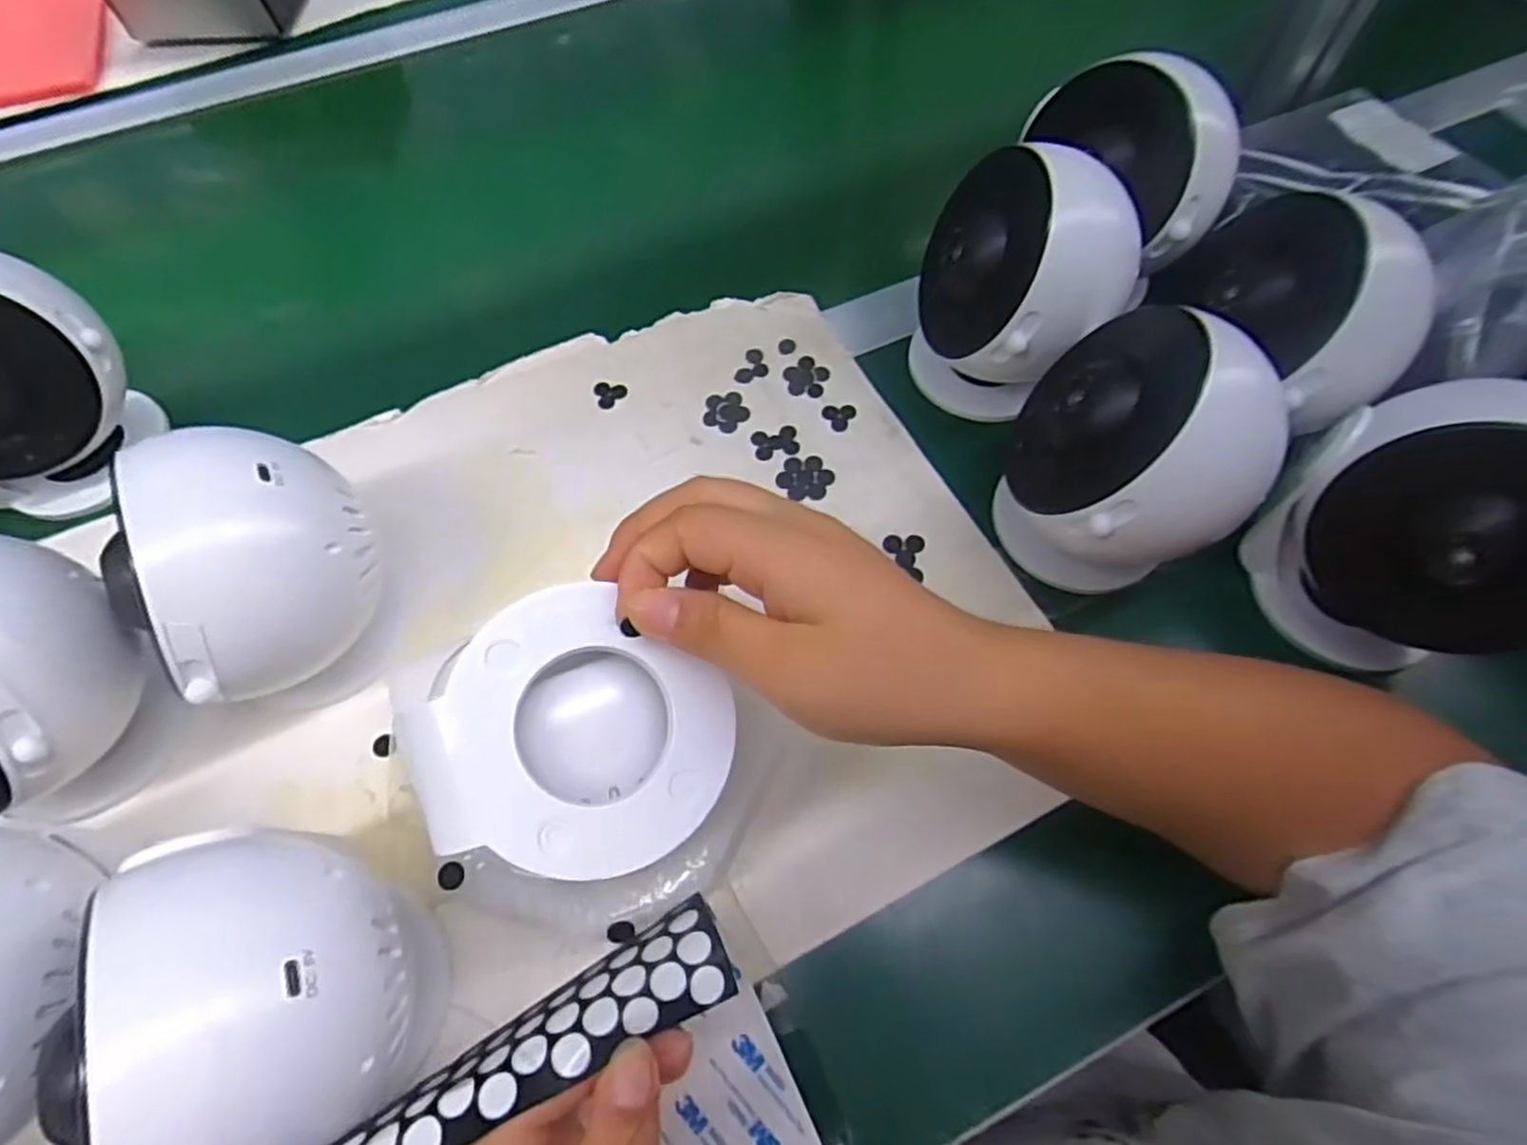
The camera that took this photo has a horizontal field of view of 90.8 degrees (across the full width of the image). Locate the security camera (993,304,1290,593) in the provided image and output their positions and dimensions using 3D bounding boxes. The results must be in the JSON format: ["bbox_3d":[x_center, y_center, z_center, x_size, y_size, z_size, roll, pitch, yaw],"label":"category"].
[{"bbox_3d":[0.160,-0.046,0.331,0.099,0.117,0.105,20,63,9],"label":"security camera"}]

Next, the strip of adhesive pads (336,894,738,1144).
[{"bbox_3d":[-0.064,0.130,0.199,0.120,0.015,0.027,-25,64,-20],"label":"strip of adhesive pads"}]

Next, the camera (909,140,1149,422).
[{"bbox_3d":[0.126,-0.136,0.379,0.101,0.120,0.087,16,64,10],"label":"camera"}]

